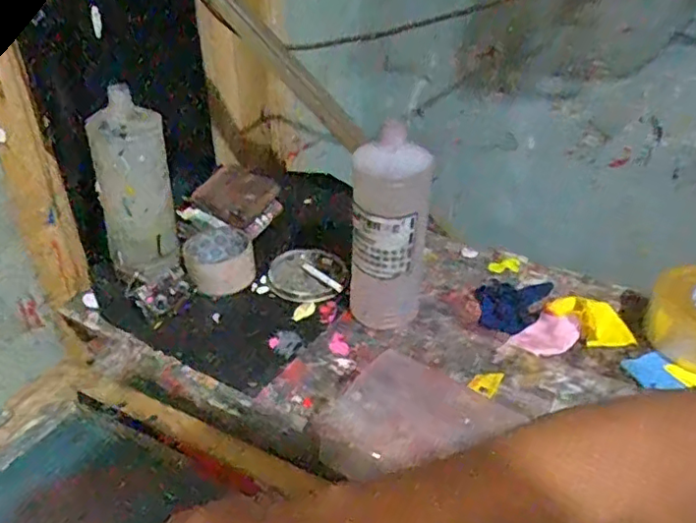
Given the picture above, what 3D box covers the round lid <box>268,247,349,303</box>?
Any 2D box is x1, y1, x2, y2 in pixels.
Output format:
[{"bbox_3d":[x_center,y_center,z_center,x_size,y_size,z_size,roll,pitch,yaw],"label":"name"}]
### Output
[{"bbox_3d":[-0.053,0.013,0.779,0.100,0.015,0.117,2,34,5],"label":"round lid"}]

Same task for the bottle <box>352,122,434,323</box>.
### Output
[{"bbox_3d":[0.047,-0.032,0.658,0.081,0.223,0.080,4,35,8],"label":"bottle"}]

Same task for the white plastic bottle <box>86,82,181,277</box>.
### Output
[{"bbox_3d":[-0.251,-0.077,0.711,0.086,0.217,0.082,-12,36,-15],"label":"white plastic bottle"}]

